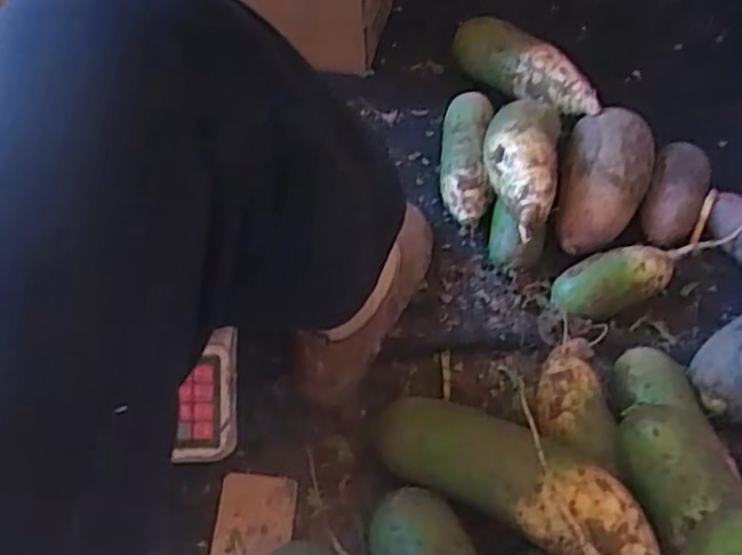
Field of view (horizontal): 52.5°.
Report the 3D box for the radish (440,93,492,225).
[{"bbox_3d":[0.100,-0.132,0.801,0.051,0.062,0.169,4,55,3],"label":"radish"}]

